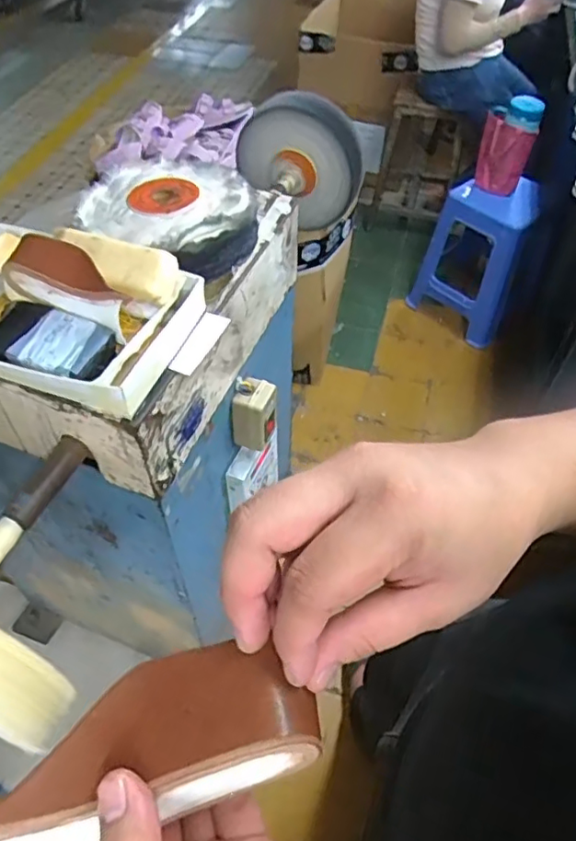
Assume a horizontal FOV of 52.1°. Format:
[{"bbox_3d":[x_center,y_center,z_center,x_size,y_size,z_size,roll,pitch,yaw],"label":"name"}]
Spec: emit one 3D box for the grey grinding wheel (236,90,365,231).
[{"bbox_3d":[0.025,-0.454,1.047,0.232,0.201,0.092,31,59,-14],"label":"grey grinding wheel"}]

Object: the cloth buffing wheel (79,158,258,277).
[{"bbox_3d":[-0.151,-0.266,0.760,0.223,0.062,0.234,-2,50,2],"label":"cloth buffing wheel"}]

